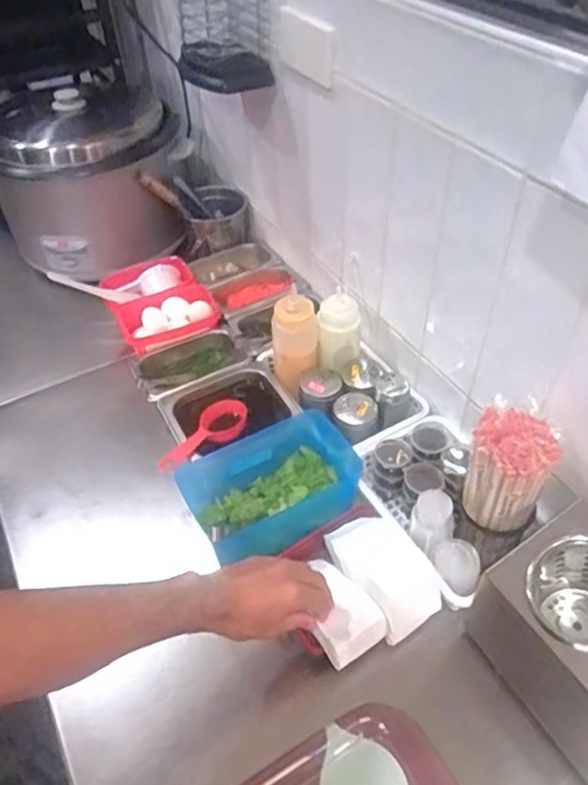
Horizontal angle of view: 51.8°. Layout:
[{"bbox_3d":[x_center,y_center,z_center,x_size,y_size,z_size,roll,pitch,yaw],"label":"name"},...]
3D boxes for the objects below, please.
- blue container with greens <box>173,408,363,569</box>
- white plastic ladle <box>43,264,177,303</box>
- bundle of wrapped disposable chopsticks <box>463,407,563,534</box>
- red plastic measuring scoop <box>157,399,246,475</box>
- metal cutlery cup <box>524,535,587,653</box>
[{"bbox_3d":[-0.022,0.117,0.789,0.220,0.080,0.148,-24,51,-17],"label":"blue container with greens"},{"bbox_3d":[-0.309,-0.186,1.060,0.221,0.059,0.050,-10,46,-28],"label":"white plastic ladle"},{"bbox_3d":[0.233,0.087,0.667,0.080,0.130,0.075,-2,48,2],"label":"bundle of wrapped disposable chopsticks"},{"bbox_3d":[-0.122,0.061,0.848,0.052,0.036,0.156,27,55,25],"label":"red plastic measuring scoop"},{"bbox_3d":[0.298,0.209,0.626,0.102,0.150,0.103,-8,66,18],"label":"metal cutlery cup"}]

